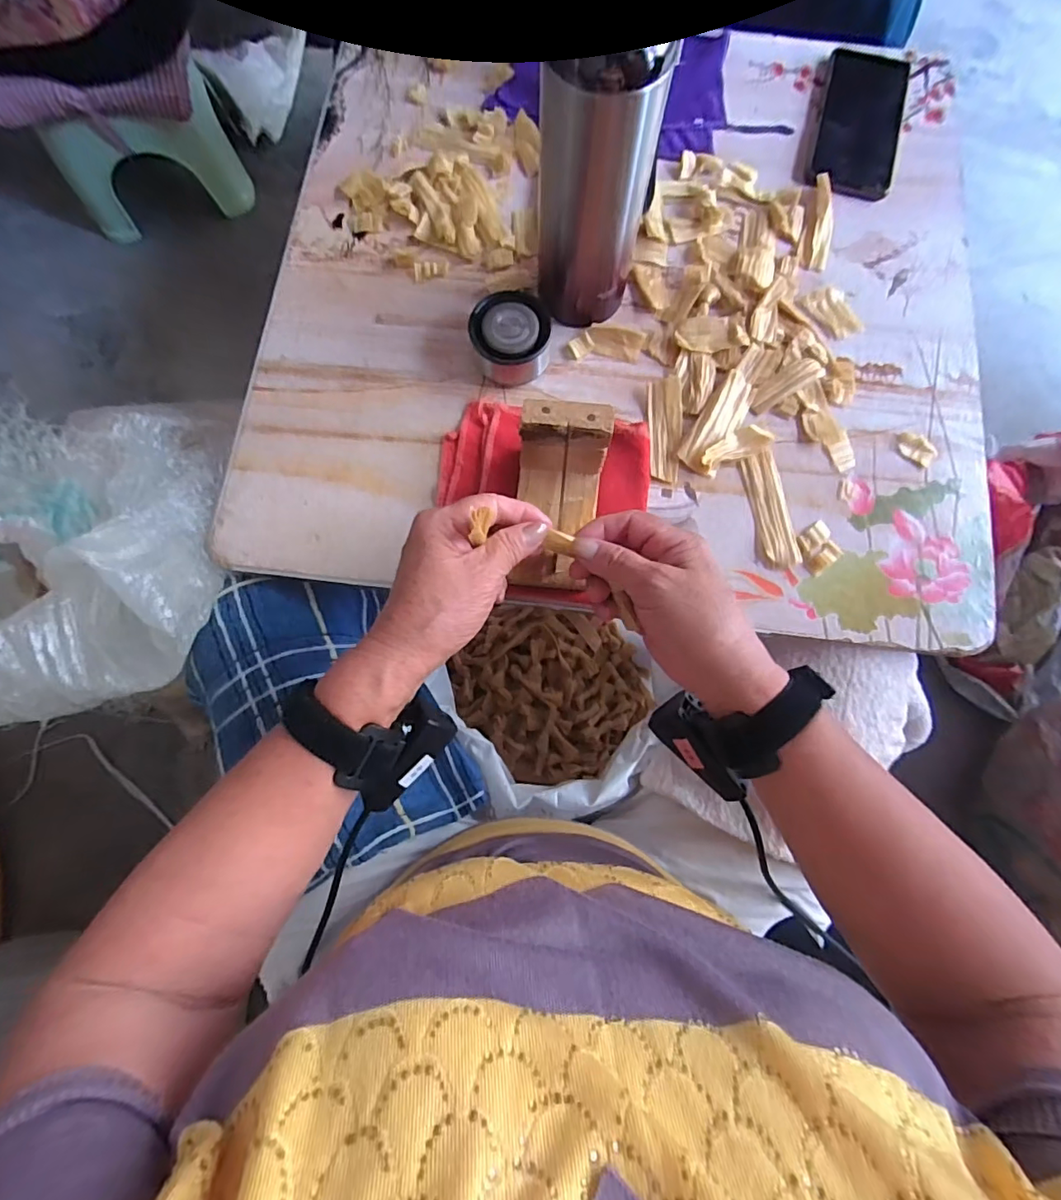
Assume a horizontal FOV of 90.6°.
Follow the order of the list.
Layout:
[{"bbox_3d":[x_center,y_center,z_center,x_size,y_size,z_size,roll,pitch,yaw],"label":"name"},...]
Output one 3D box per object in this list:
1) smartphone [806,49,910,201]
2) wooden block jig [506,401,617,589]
[{"bbox_3d":[0.311,-0.455,0.494,0.078,0.006,0.182,16,77,4],"label":"smartphone"},{"bbox_3d":[0.019,-0.069,0.361,0.059,0.068,0.106,6,77,2],"label":"wooden block jig"}]

